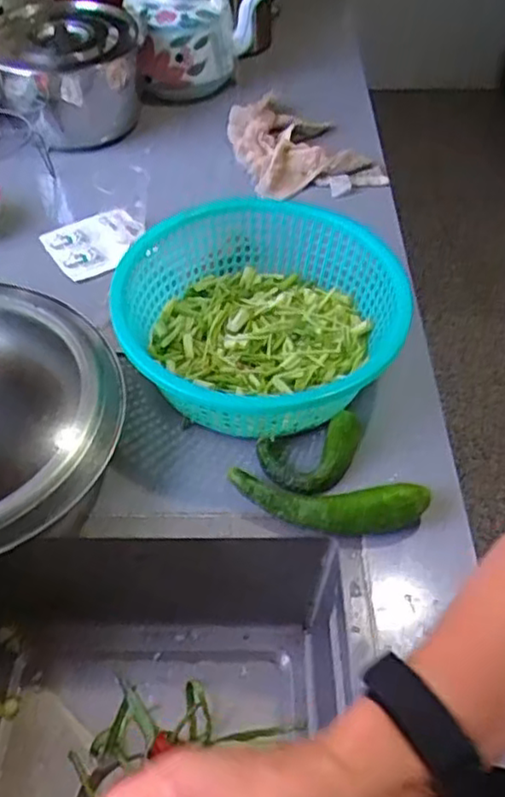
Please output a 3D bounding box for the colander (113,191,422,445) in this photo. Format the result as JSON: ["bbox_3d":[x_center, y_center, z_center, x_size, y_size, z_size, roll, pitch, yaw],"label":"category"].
[{"bbox_3d":[0.010,-0.075,0.674,0.260,0.096,0.266,7,51,5],"label":"colander"}]

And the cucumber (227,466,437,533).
[{"bbox_3d":[0.063,0.093,0.589,0.167,0.044,0.037,7,51,5],"label":"cucumber"}]

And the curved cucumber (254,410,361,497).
[{"bbox_3d":[0.057,0.052,0.622,0.099,0.032,0.058,-11,51,-9],"label":"curved cucumber"}]

